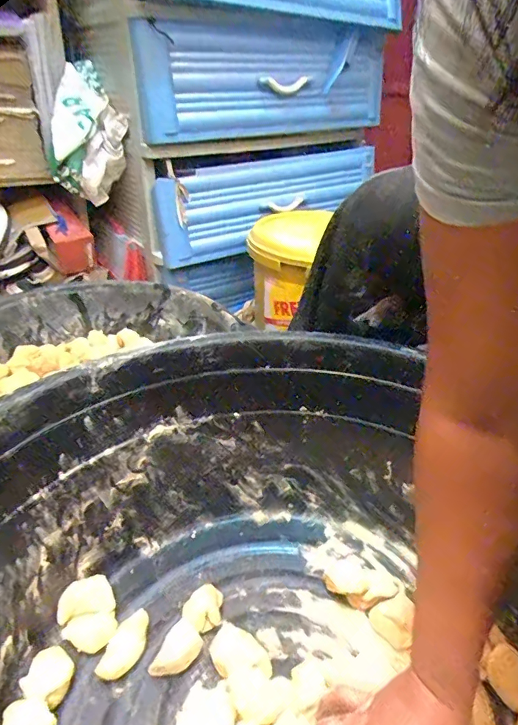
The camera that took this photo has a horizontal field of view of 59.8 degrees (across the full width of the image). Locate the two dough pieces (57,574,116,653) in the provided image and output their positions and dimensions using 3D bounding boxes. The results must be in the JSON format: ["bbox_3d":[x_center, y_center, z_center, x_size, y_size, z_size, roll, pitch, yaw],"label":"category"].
[{"bbox_3d":[-0.195,0.286,0.520,0.064,0.035,0.074,-20,33,-32],"label":"two dough pieces"}]

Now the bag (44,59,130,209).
[{"bbox_3d":[-0.338,-0.445,0.875,0.148,0.237,0.146,-11,29,-19],"label":"bag"}]

